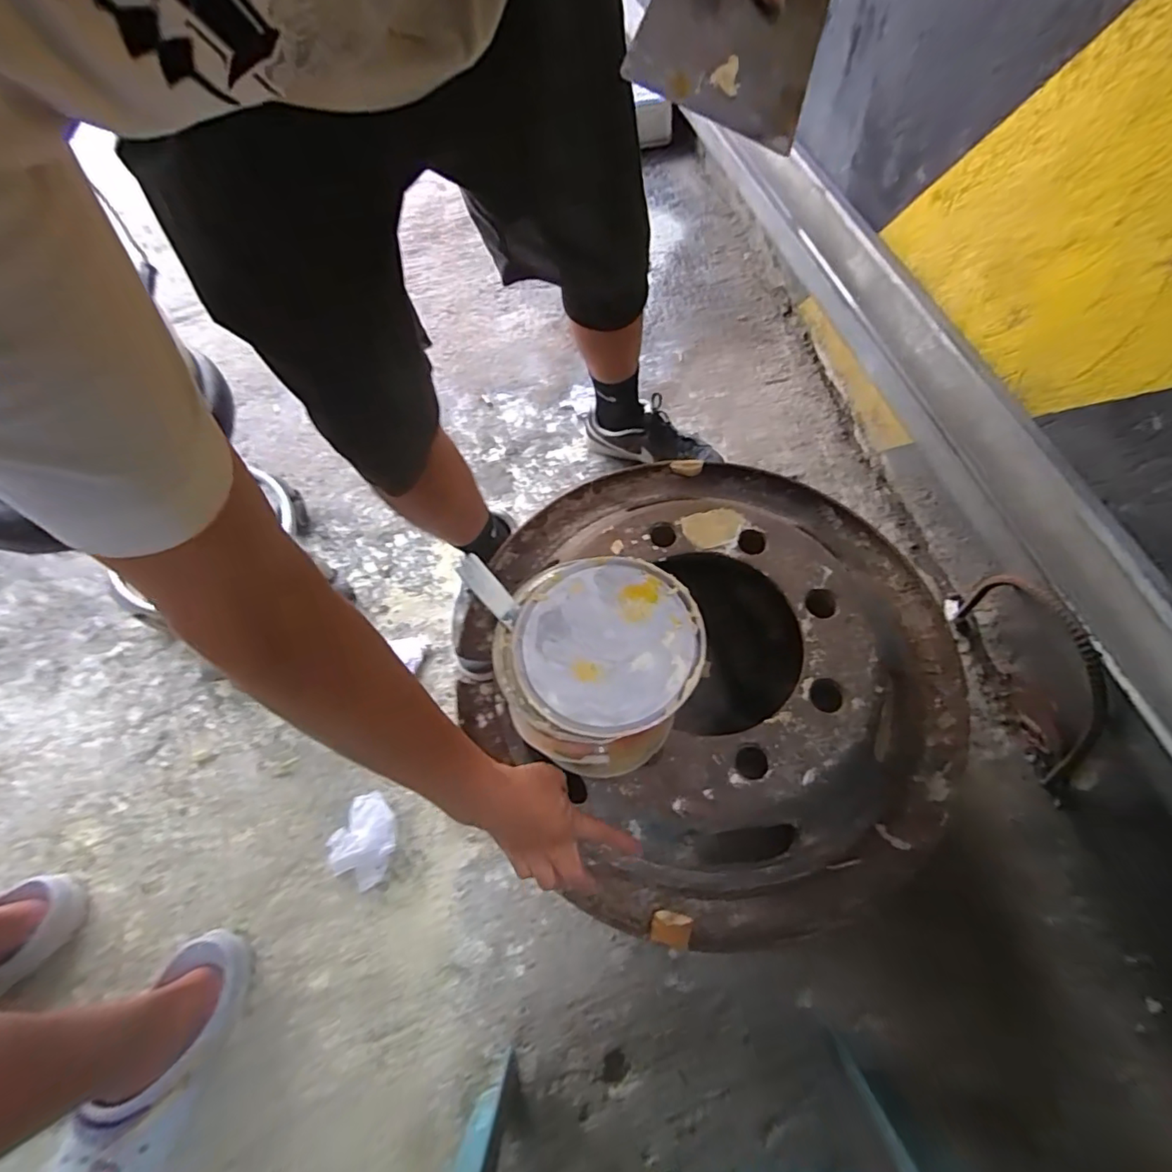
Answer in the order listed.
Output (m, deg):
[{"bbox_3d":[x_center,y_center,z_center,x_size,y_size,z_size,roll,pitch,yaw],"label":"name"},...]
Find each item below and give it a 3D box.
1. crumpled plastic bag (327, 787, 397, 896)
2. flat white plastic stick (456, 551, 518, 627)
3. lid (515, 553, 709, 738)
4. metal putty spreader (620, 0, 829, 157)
[{"bbox_3d":[-0.316,0.356,0.781,0.089,0.021,0.111,19,65,11],"label":"crumpled plastic bag"},{"bbox_3d":[-0.080,0.004,0.452,0.006,0.066,0.023,-4,40,51],"label":"flat white plastic stick"},{"bbox_3d":[0.015,0.043,0.440,0.144,0.015,0.147,-1,63,1],"label":"lid"},{"bbox_3d":[0.107,-0.398,0.400,0.135,0.095,0.008,14,29,-14],"label":"metal putty spreader"}]

